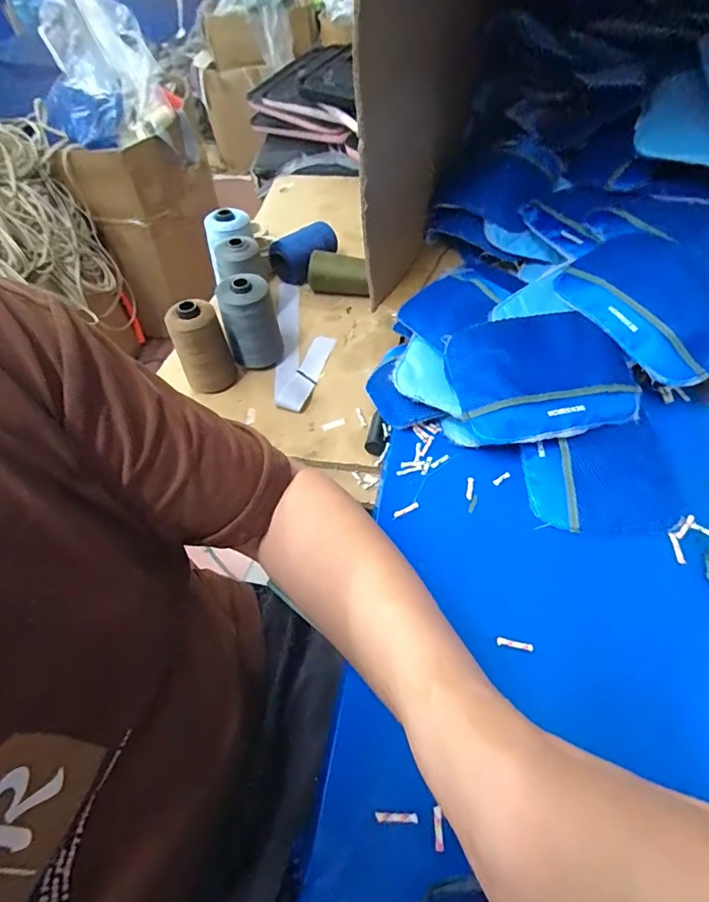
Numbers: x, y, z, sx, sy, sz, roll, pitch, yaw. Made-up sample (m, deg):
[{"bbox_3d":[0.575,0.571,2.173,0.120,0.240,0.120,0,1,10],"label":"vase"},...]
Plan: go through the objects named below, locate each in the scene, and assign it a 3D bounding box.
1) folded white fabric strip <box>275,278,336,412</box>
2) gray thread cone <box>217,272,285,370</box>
[{"bbox_3d":[-0.075,-0.166,0.666,0.079,0.017,0.279,-5,55,0],"label":"folded white fabric strip"},{"bbox_3d":[-0.135,-0.165,0.598,0.067,0.115,0.061,-17,56,-7],"label":"gray thread cone"}]

